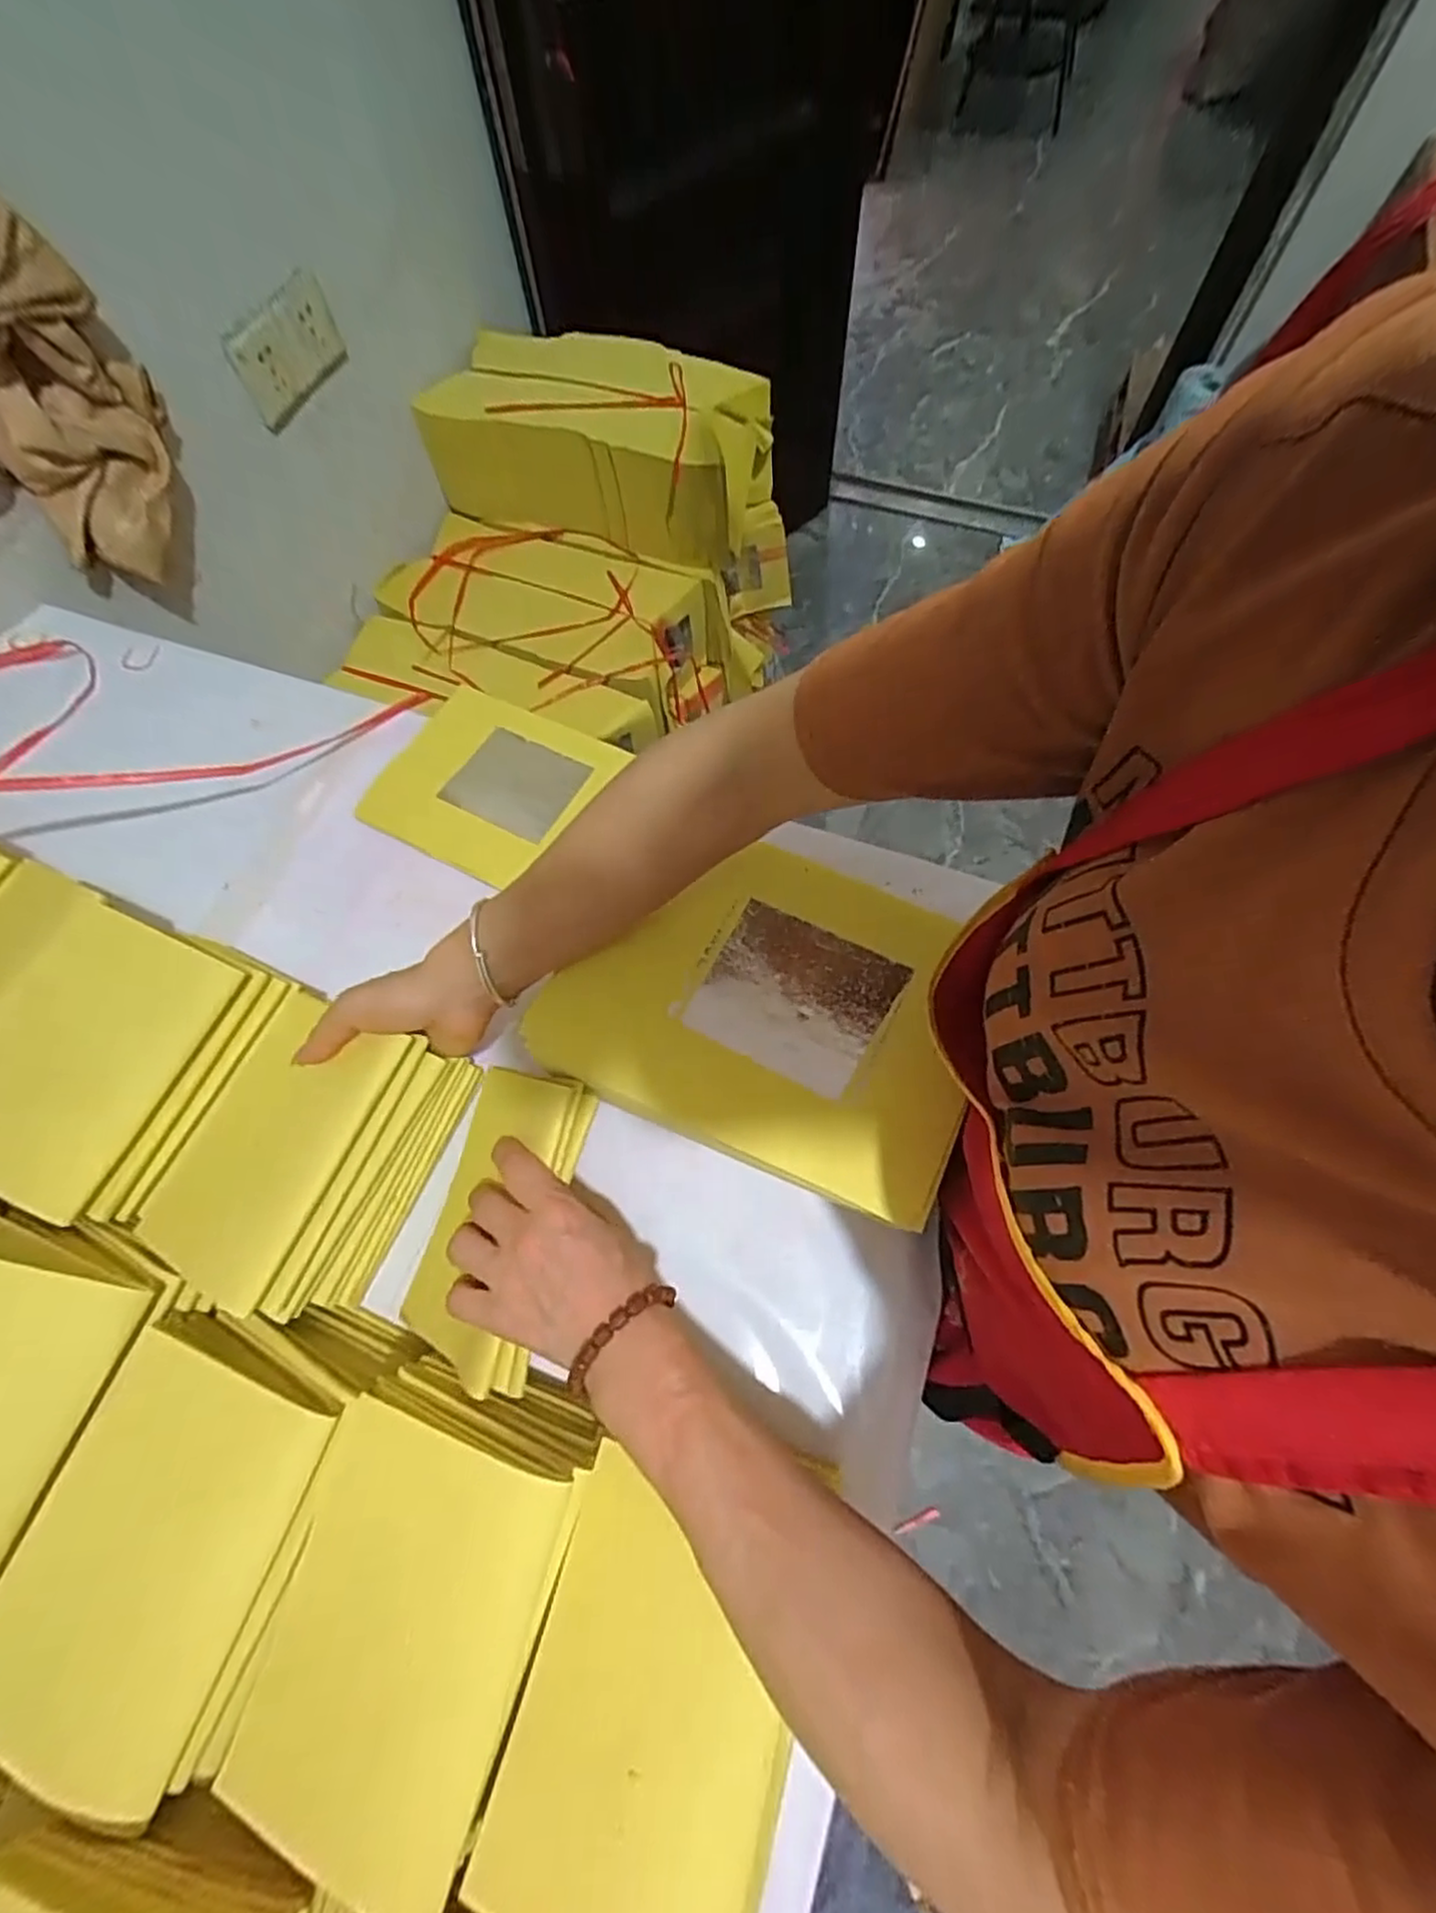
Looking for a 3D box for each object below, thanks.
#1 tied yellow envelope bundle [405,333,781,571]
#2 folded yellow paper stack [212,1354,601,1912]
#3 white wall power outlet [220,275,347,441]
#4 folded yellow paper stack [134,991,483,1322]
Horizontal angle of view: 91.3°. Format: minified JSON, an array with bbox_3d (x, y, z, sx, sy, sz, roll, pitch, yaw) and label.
[{"bbox_3d":[-0.180,-0.789,1.085,0.505,0.181,0.205,22,70,11],"label":"tied yellow envelope bundle"},{"bbox_3d":[-0.142,0.302,0.343,0.118,0.079,0.173,17,69,9],"label":"folded yellow paper stack"},{"bbox_3d":[-0.512,-0.726,0.839,0.025,0.093,0.149,27,71,13],"label":"white wall power outlet"},{"bbox_3d":[-0.251,0.117,0.435,0.114,0.083,0.159,21,69,10],"label":"folded yellow paper stack"}]

